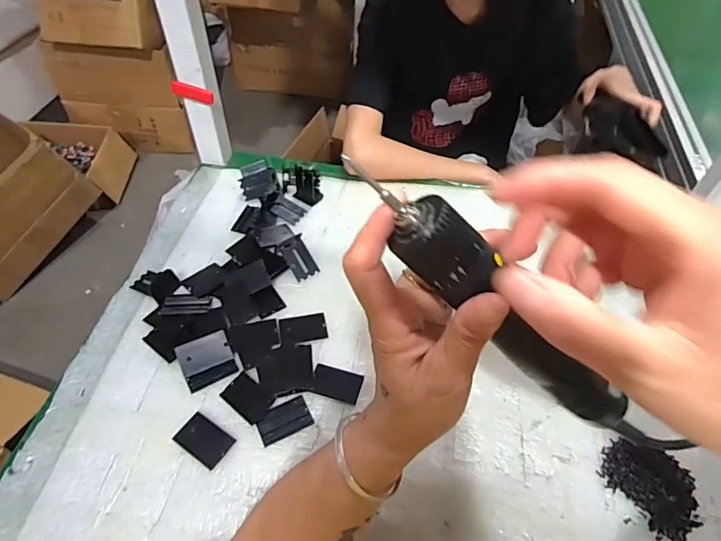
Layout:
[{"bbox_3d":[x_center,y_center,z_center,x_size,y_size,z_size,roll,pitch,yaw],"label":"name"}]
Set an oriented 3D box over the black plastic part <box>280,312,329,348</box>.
[{"bbox_3d":[-0.067,0.069,0.553,0.055,0.005,0.038,-11,52,-11],"label":"black plastic part"}]

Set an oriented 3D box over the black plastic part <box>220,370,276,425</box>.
[{"bbox_3d":[-0.121,0.137,0.501,0.055,0.005,0.036,33,57,22],"label":"black plastic part"}]

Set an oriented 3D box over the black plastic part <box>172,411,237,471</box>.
[{"bbox_3d":[-0.158,0.171,0.469,0.056,0.006,0.035,28,55,19],"label":"black plastic part"}]

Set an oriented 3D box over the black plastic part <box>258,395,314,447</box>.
[{"bbox_3d":[-0.080,0.157,0.486,0.054,0.005,0.033,-22,55,-18],"label":"black plastic part"}]

